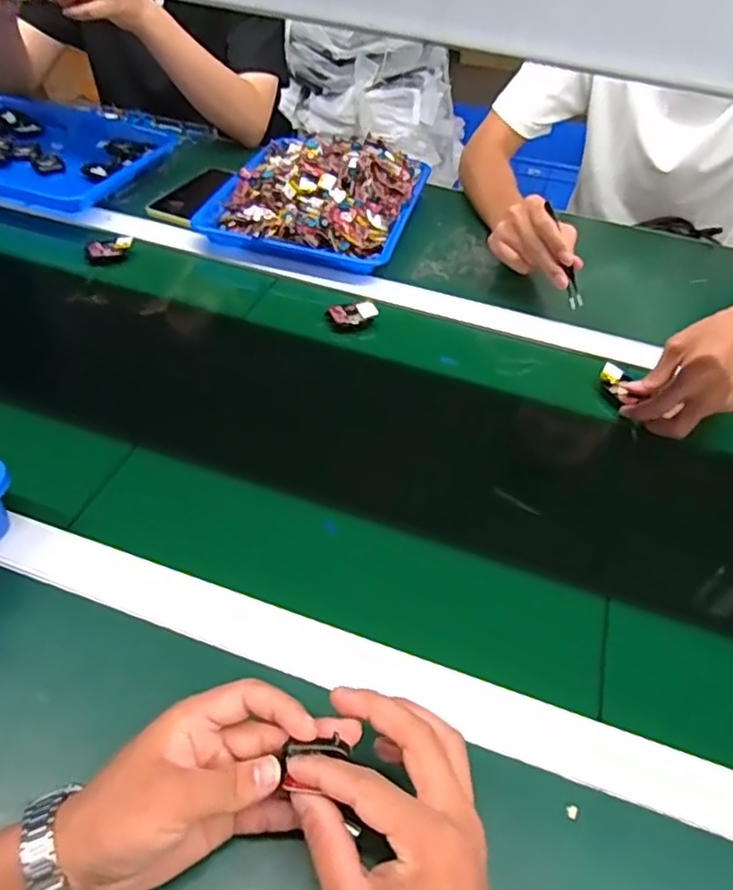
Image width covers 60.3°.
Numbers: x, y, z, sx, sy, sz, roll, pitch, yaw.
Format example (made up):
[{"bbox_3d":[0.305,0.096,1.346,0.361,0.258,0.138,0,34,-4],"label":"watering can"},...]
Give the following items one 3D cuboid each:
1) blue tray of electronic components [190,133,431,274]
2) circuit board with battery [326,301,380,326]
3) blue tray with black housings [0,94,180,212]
[{"bbox_3d":[-0.063,-0.333,0.838,0.248,0.068,0.270,14,47,8],"label":"blue tray of electronic components"},{"bbox_3d":[-0.015,-0.143,0.691,0.055,0.017,0.026,-12,49,-16],"label":"circuit board with battery"},{"bbox_3d":[-0.448,-0.429,0.901,0.311,0.043,0.320,19,48,13],"label":"blue tray with black housings"}]

